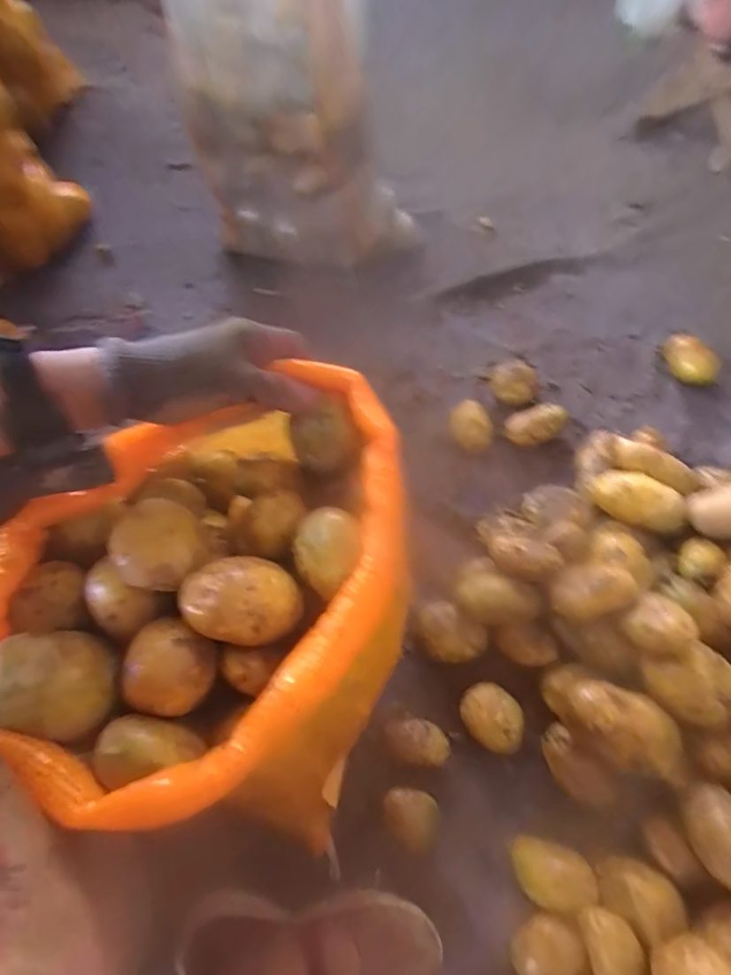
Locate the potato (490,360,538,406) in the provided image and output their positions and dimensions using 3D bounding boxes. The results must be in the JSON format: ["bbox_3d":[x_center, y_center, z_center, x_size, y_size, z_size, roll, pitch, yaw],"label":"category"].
[{"bbox_3d":[0.241,-0.167,0.820,0.071,0.042,0.061,9,66,7],"label":"potato"}]

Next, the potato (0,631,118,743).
[{"bbox_3d":[-0.191,0.120,0.307,0.059,0.044,0.057,-1,65,2],"label":"potato"}]

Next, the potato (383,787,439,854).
[{"bbox_3d":[0.055,0.373,0.569,0.055,0.049,0.071,-24,66,-8],"label":"potato"}]

